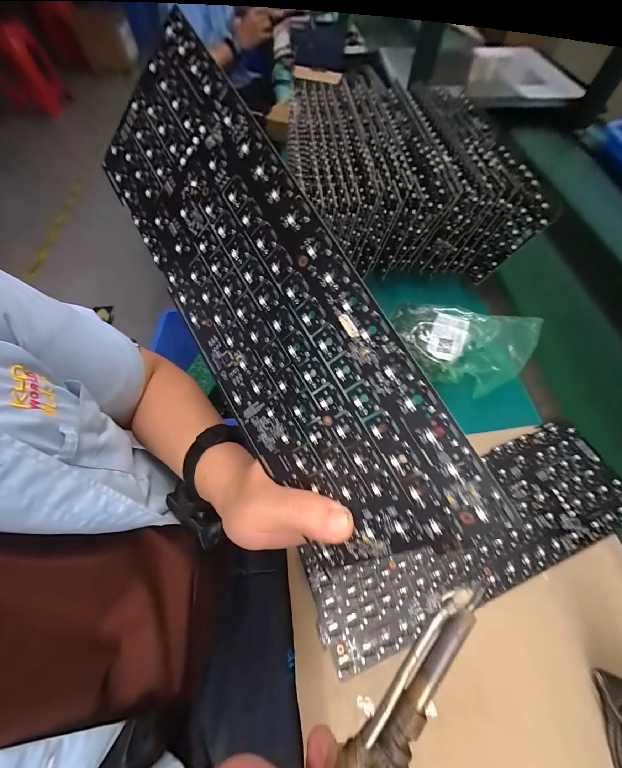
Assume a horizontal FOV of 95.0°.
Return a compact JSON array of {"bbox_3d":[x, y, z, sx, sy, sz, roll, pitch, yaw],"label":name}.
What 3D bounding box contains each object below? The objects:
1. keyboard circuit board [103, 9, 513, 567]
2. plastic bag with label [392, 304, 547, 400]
[{"bbox_3d":[-0.035,-0.058,0.184,0.126,0.005,0.354,-35,80,28],"label":"keyboard circuit board"},{"bbox_3d":[0.193,-0.046,0.364,0.163,0.038,0.123,14,66,6],"label":"plastic bag with label"}]

